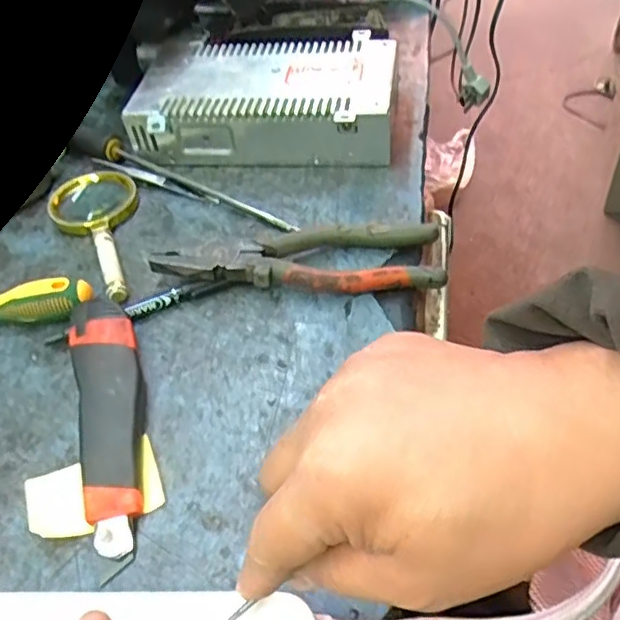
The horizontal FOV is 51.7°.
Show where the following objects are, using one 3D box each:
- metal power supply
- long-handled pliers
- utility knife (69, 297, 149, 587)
[{"bbox_3d":[-0.037,-0.180,0.547,0.212,0.051,0.131,2,49,8],"label":"metal power supply"},{"bbox_3d":[-0.009,-0.030,0.433,0.191,0.024,0.052,-6,49,1],"label":"long-handled pliers"},{"bbox_3d":[-0.111,0.061,0.362,0.036,0.028,0.159,-15,49,-6],"label":"utility knife"}]

